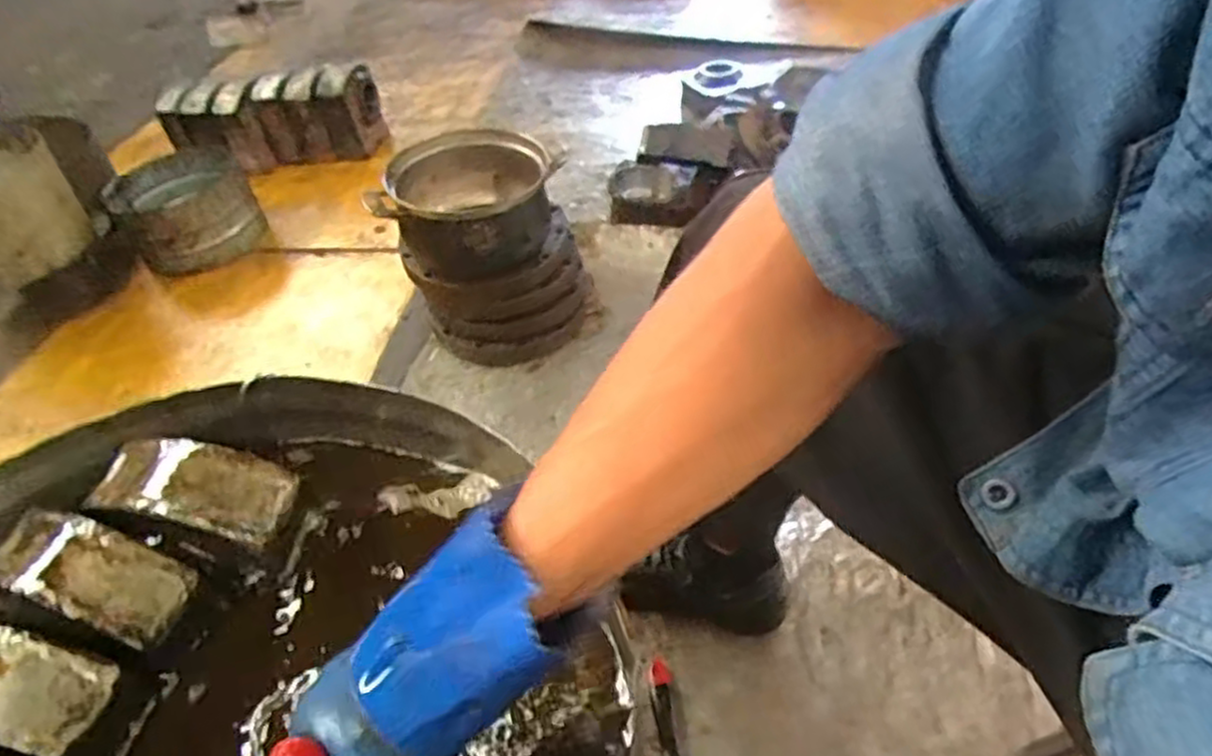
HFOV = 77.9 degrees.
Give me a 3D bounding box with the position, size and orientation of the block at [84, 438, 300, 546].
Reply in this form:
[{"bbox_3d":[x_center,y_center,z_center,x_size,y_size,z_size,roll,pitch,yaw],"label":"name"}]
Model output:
[{"bbox_3d":[-0.322,0.080,0.563,0.168,0.033,0.062,7,46,15],"label":"block"}]

